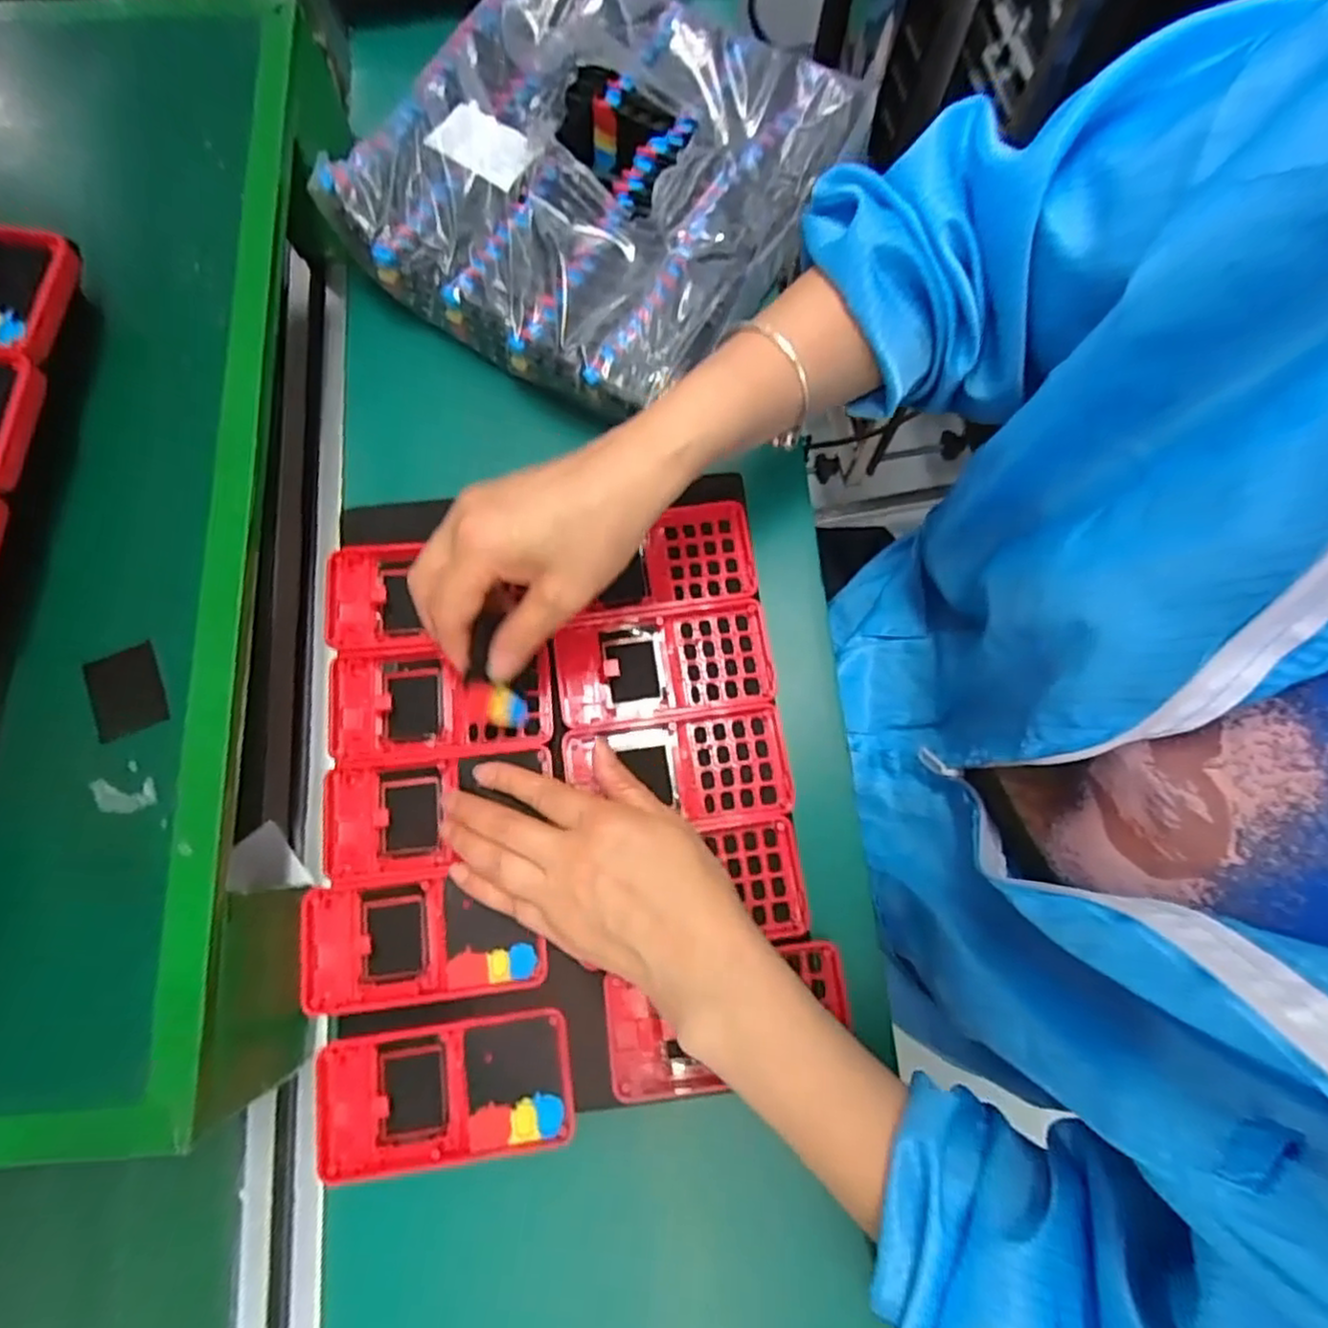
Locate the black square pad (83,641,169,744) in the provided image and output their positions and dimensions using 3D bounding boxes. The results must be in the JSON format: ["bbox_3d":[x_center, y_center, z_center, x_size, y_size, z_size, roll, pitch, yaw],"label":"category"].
[{"bbox_3d":[-0.237,0.012,0.311,0.031,0.005,0.040,-24,76,-6],"label":"black square pad"}]

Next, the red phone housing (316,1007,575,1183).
[{"bbox_3d":[-0.108,0.210,0.348,0.122,0.016,0.061,-7,75,-2],"label":"red phone housing"}]

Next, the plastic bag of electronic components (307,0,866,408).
[{"bbox_3d":[-0.041,-0.327,0.459,0.276,0.047,0.301,27,77,7],"label":"plastic bag of electronic components"}]

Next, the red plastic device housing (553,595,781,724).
[{"bbox_3d":[0.000,-0.001,0.403,0.119,0.012,0.061,-8,75,-2],"label":"red plastic device housing"}]

